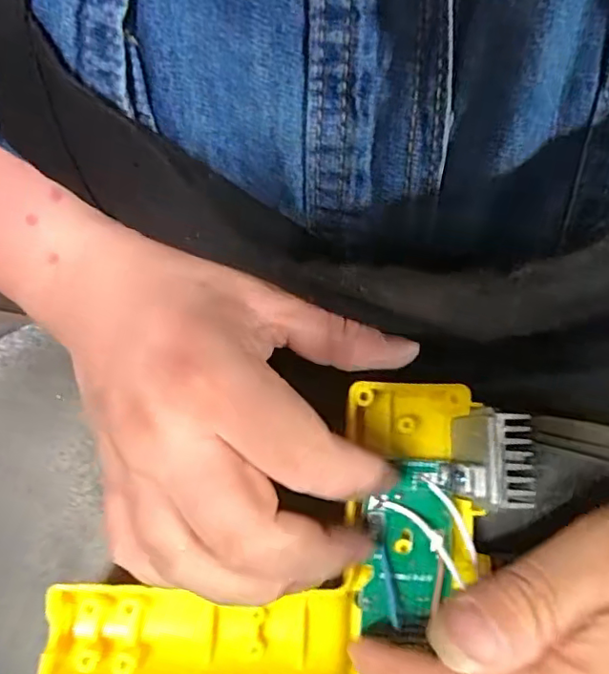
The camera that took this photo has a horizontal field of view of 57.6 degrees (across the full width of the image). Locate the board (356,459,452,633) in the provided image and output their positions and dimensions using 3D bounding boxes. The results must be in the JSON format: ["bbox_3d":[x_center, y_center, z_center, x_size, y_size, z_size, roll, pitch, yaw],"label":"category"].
[{"bbox_3d":[0.037,0.075,0.201,0.031,0.007,0.060,15,80,4],"label":"board"}]

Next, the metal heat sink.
[{"bbox_3d":[0.063,0.042,0.196,0.020,0.048,0.030,10,79,3],"label":"metal heat sink"}]

